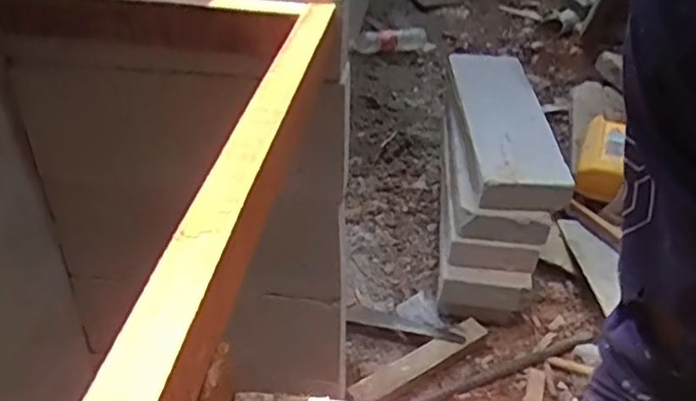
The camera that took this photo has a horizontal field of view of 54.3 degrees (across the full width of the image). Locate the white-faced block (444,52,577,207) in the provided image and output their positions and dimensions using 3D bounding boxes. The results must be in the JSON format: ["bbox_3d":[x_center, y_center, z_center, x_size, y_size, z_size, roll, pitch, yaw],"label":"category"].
[{"bbox_3d":[0.360,-0.193,1.586,0.220,0.094,0.526,-3,50,-5],"label":"white-faced block"}]

